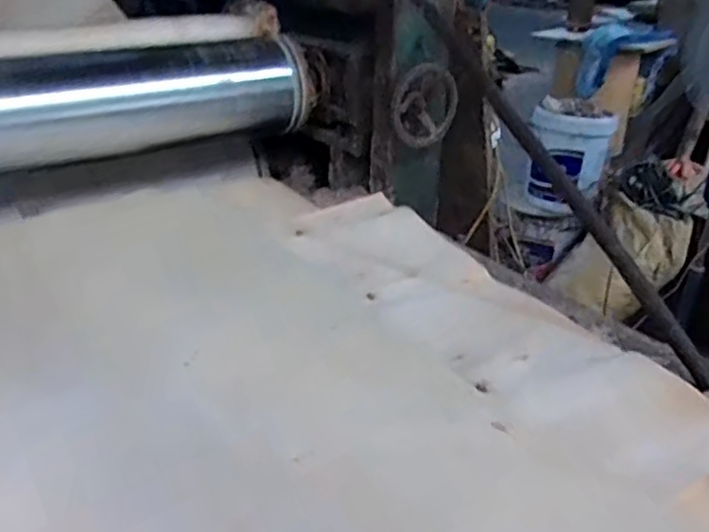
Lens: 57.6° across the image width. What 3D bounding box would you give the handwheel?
[{"bbox_3d":[0.149,-0.327,1.304,0.159,0.167,0.043,-16,38,-32],"label":"handwheel"}]

